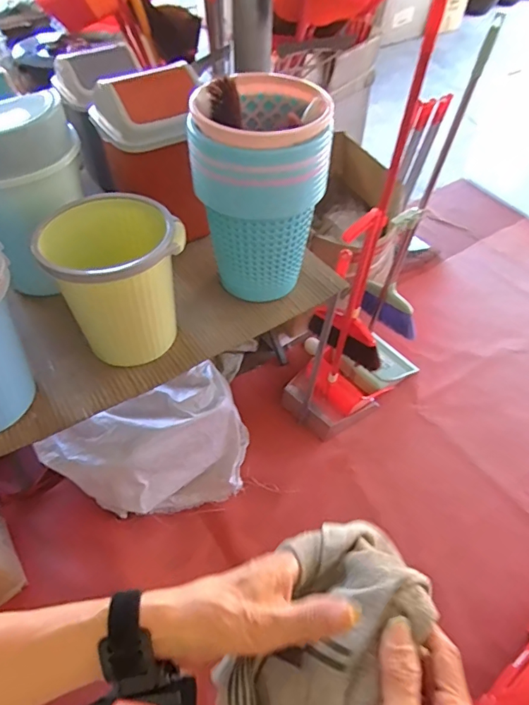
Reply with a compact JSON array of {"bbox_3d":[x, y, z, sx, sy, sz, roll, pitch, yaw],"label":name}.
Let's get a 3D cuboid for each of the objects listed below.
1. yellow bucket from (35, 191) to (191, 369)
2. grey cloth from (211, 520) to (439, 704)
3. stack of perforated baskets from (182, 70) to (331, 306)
[{"bbox_3d":[-0.276,-0.137,0.940,0.231,0.253,0.216,1,52,-1],"label":"yellow bucket"},{"bbox_3d":[0.048,0.227,0.380,0.117,0.089,0.201,24,55,16],"label":"grey cloth"},{"bbox_3d":[-0.014,-0.333,1.008,0.246,0.389,0.238,-4,53,-5],"label":"stack of perforated baskets"}]

